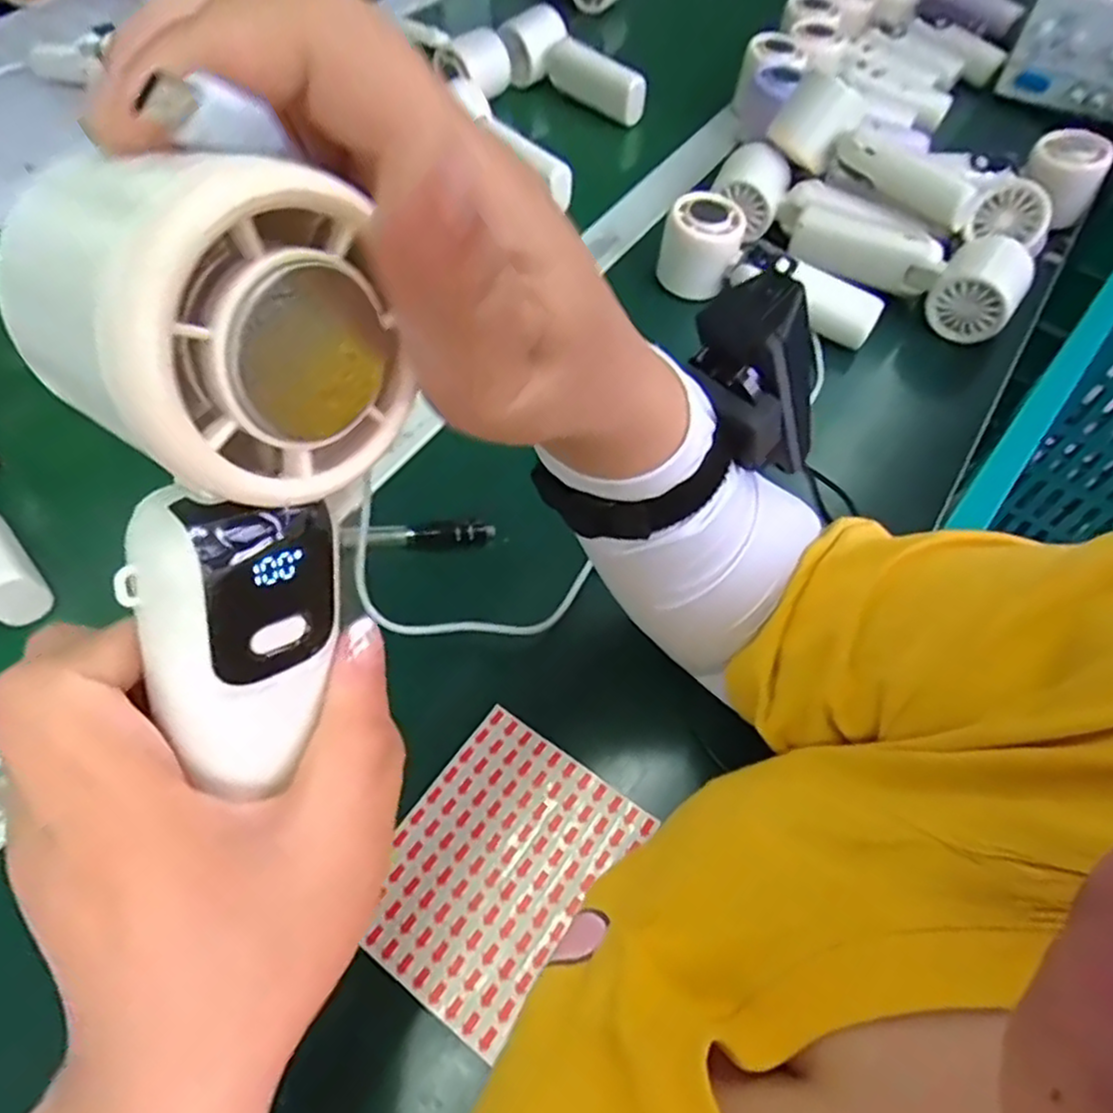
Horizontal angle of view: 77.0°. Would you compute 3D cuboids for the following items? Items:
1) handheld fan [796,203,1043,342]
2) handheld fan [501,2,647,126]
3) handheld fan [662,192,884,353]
[{"bbox_3d":[0.267,-0.227,0.527,0.169,0.048,0.066,39,65,20],"label":"handheld fan"},{"bbox_3d":[0.008,-0.481,0.693,0.063,0.054,0.172,-32,64,-19],"label":"handheld fan"},{"bbox_3d":[0.153,-0.205,0.508,0.163,0.049,0.057,35,63,18],"label":"handheld fan"}]

